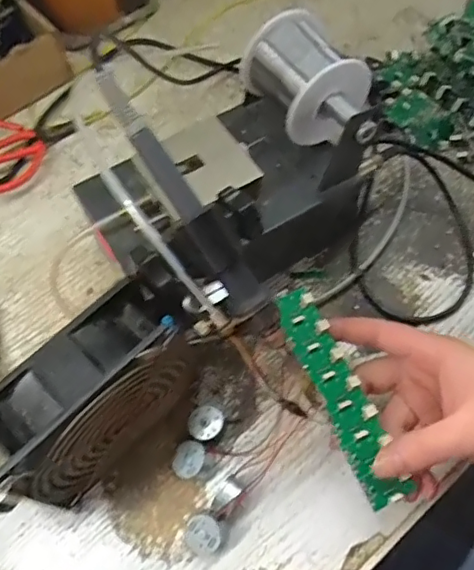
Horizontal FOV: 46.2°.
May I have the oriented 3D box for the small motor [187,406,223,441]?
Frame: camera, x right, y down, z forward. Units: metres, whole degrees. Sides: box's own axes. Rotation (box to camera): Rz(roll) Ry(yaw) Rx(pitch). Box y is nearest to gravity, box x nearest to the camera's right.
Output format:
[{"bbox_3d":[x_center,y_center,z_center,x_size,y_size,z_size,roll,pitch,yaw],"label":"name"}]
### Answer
[{"bbox_3d":[-0.022,0.094,0.377,0.024,0.012,0.024,0,62,0],"label":"small motor"}]

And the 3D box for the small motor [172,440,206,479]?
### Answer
[{"bbox_3d":[-0.031,0.115,0.365,0.020,0.016,0.023,13,63,7],"label":"small motor"}]

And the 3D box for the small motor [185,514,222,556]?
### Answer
[{"bbox_3d":[-0.021,0.155,0.344,0.023,0.018,0.021,0,62,0],"label":"small motor"}]

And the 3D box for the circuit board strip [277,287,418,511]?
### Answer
[{"bbox_3d":[0.062,0.065,0.340,0.028,0.006,0.138,-22,73,-11],"label":"circuit board strip"}]

